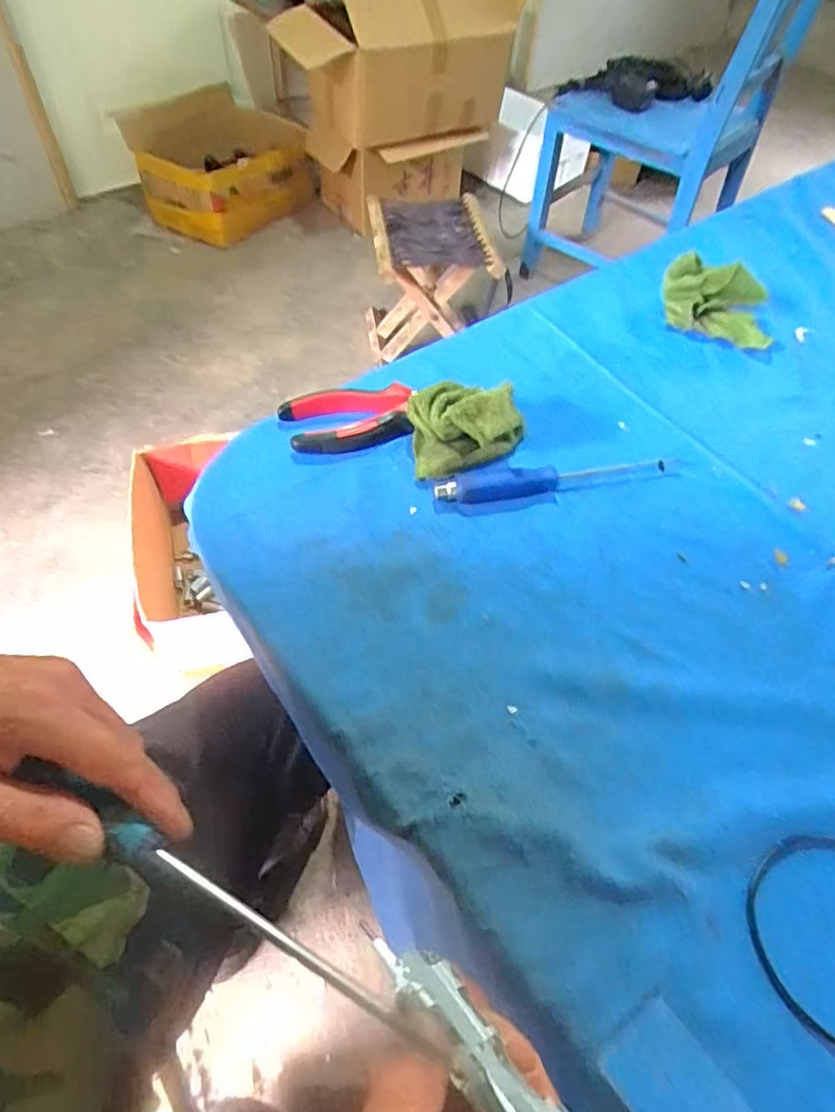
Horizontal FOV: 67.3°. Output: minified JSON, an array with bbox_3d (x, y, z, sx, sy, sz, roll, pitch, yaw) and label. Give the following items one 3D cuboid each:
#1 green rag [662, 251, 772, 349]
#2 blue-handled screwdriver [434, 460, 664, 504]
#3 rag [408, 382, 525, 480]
[{"bbox_3d":[0.290,-0.245,0.601,0.109,0.050,0.062,16,53,9],"label":"green rag"},{"bbox_3d":[0.100,-0.060,0.467,0.178,0.016,0.023,-10,54,-10],"label":"blue-handled screwdriver"},{"bbox_3d":[0.037,-0.102,0.474,0.092,0.050,0.065,-15,55,-14],"label":"rag"}]

